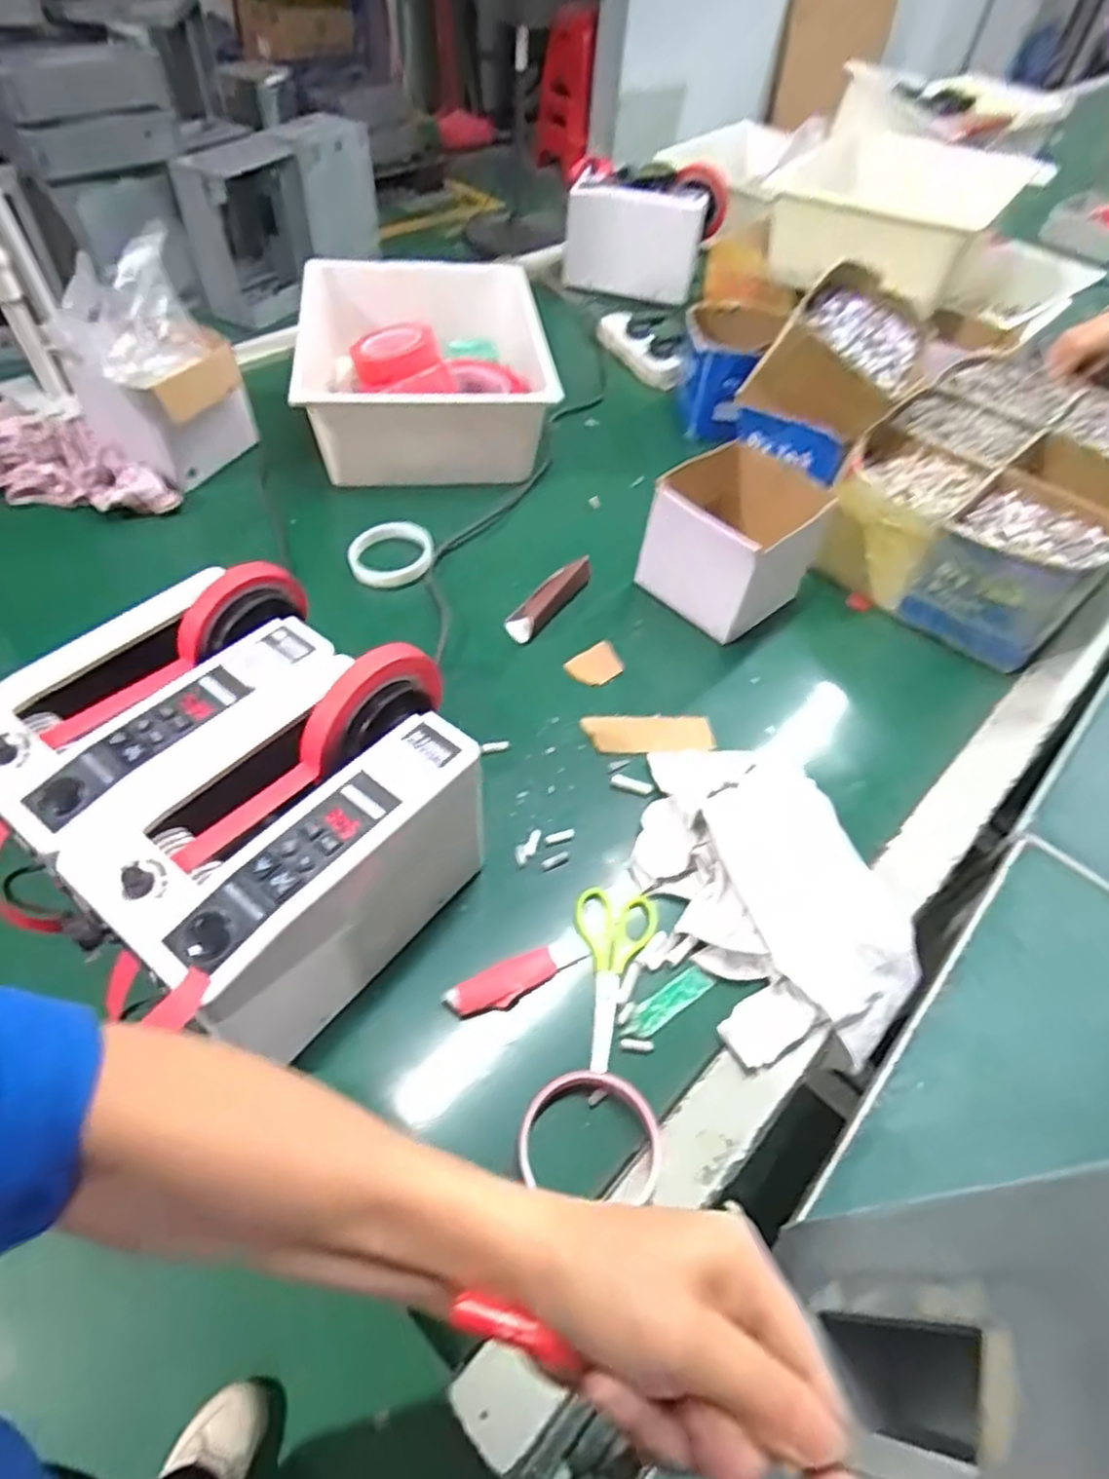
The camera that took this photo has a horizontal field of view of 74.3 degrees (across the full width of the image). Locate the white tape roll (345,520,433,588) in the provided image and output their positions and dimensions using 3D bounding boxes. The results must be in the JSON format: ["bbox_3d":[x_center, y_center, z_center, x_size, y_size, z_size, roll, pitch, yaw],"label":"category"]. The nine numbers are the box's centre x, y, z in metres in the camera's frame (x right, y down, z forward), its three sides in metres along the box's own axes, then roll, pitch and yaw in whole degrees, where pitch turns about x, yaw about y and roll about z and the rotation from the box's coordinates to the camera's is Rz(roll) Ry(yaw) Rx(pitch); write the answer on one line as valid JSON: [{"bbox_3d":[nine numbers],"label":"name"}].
[{"bbox_3d":[-0.173,-0.199,0.780,0.089,0.013,0.081,-3,61,6],"label":"white tape roll"}]

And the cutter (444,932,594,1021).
[{"bbox_3d":[-0.024,0.165,0.515,0.104,0.012,0.028,-24,60,-21],"label":"cutter"}]

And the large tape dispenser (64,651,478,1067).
[{"bbox_3d":[-0.156,0.067,0.485,0.144,0.159,0.241,35,58,19],"label":"large tape dispenser"}]

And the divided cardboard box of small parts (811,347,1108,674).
[{"bbox_3d":[0.496,-0.279,0.827,0.264,0.111,0.387,39,60,21],"label":"divided cardboard box of small parts"}]

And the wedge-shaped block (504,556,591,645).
[{"bbox_3d":[-0.003,-0.146,0.747,0.031,0.020,0.122,34,58,18],"label":"wedge-shaped block"}]

